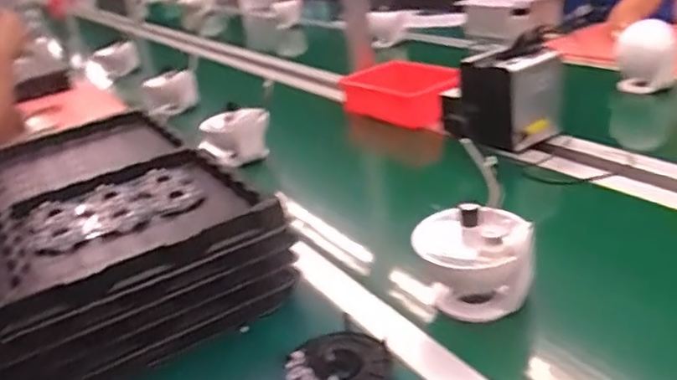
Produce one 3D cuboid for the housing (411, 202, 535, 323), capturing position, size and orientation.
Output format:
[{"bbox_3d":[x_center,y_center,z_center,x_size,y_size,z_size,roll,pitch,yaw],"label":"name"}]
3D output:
[{"bbox_3d":[0.145,0.078,0.655,0.109,0.115,0.096,-9,23,-4],"label":"housing"}]

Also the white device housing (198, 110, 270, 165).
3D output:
[{"bbox_3d":[-0.193,-0.104,1.166,0.122,0.086,0.070,-7,23,-1],"label":"white device housing"}]

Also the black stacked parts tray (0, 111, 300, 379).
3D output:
[{"bbox_3d":[-0.428,0.075,0.806,0.536,0.120,0.582,-20,26,-27],"label":"black stacked parts tray"}]

